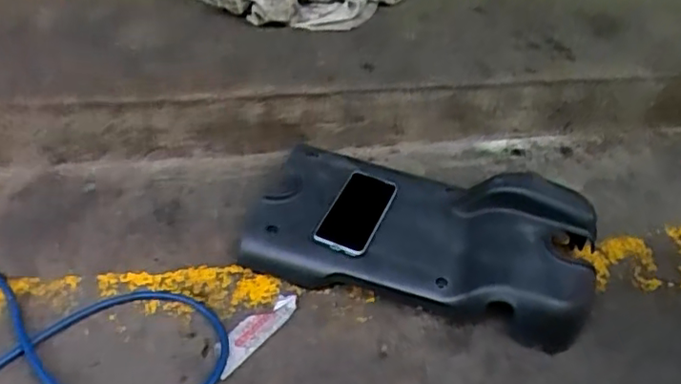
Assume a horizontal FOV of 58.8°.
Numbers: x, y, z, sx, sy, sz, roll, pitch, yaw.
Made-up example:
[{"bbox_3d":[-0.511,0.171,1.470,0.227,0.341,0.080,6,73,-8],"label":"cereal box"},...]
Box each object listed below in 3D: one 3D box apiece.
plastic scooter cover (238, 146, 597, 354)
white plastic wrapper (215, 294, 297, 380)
[{"bbox_3d":[0.118,0.047,0.895,0.487,0.116,0.241,13,42,7],"label":"plastic scooter cover"},{"bbox_3d":[-0.114,0.185,0.808,0.045,0.009,0.144,31,49,25],"label":"white plastic wrapper"}]

